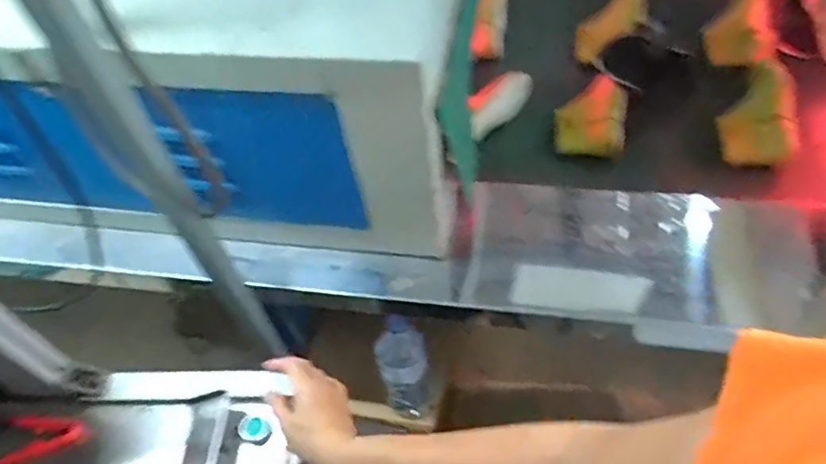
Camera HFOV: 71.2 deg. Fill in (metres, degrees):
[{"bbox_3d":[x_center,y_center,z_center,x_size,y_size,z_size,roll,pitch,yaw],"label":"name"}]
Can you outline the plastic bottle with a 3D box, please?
[{"bbox_3d":[-0.016,0.268,1.103,0.091,0.298,0.071,-11,53,-3],"label":"plastic bottle"}]

